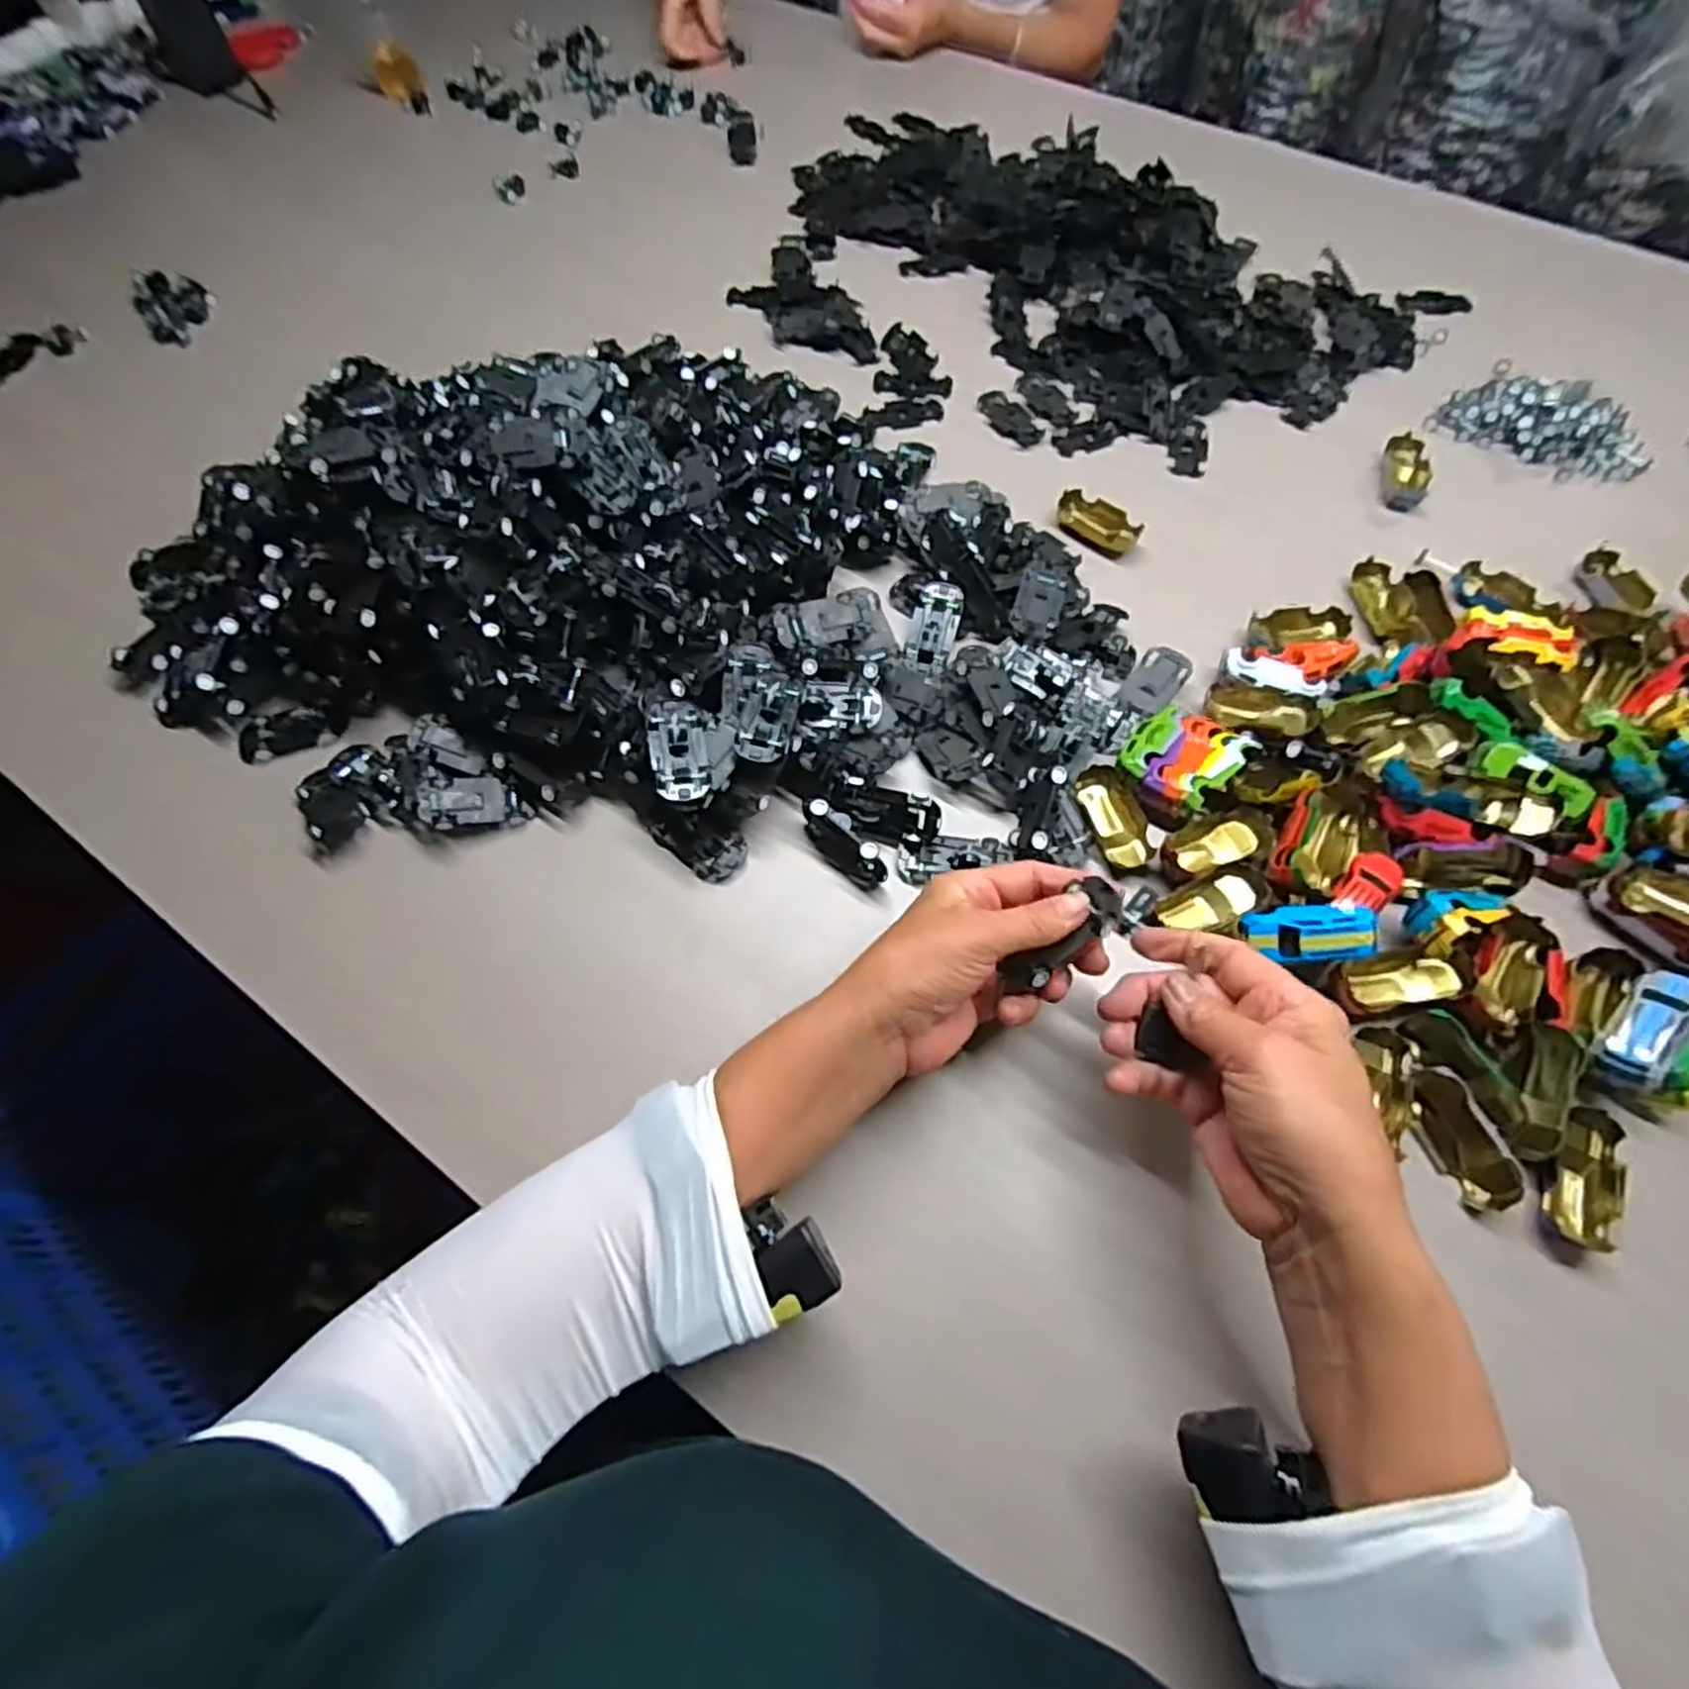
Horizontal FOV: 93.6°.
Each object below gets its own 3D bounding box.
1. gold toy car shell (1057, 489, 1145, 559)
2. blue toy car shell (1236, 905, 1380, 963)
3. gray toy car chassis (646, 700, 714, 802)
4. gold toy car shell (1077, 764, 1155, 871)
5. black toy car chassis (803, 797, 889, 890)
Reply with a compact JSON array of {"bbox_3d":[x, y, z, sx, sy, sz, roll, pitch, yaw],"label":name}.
[{"bbox_3d":[0.187,-0.236,0.585,0.062,0.019,0.033,34,69,15],"label":"gold toy car shell"},{"bbox_3d":[0.244,0.046,0.417,0.061,0.012,0.027,-3,62,20],"label":"blue toy car shell"},{"bbox_3d":[-0.093,-0.056,0.448,0.030,0.013,0.065,-12,64,-5],"label":"gray toy car chassis"},{"bbox_3d":[0.161,-0.015,0.474,0.030,0.019,0.065,-10,64,-4],"label":"gold toy car shell"},{"bbox_3d":[0.000,-0.002,0.459,0.060,0.036,0.020,36,69,16],"label":"black toy car chassis"}]

